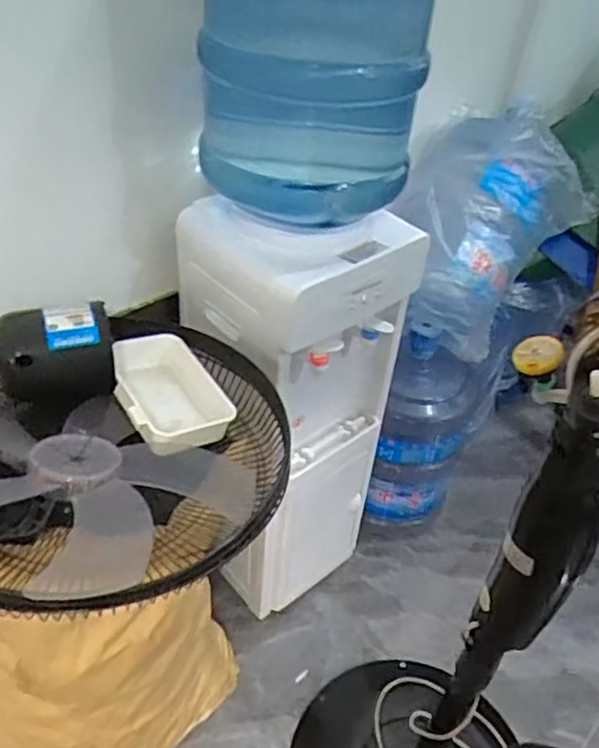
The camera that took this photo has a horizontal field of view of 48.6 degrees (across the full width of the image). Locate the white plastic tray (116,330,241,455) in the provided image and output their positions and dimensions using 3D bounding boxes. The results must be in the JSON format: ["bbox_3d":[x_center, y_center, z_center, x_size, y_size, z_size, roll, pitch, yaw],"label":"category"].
[{"bbox_3d":[-0.158,0.026,0.815,0.119,0.059,0.173,-16,45,-23],"label":"white plastic tray"}]

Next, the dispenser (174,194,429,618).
[{"bbox_3d":[-0.031,0.063,1.124,0.272,0.767,0.253,31,47,27],"label":"dispenser"}]

